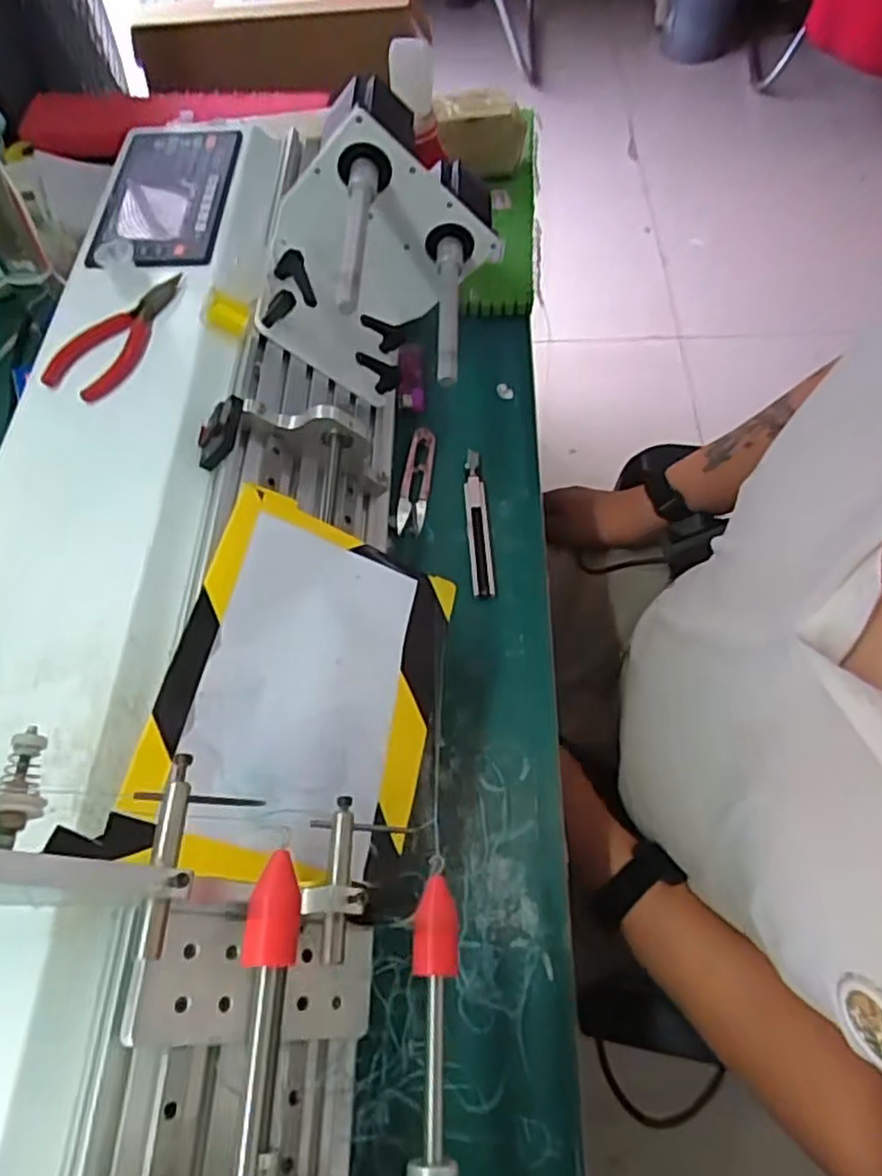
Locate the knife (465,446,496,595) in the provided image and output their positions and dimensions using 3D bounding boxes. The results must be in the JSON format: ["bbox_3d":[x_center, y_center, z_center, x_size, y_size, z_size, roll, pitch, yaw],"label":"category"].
[{"bbox_3d":[0.028,-0.054,0.562,0.017,0.009,0.138,-4,61,0],"label":"knife"}]

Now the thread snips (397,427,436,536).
[{"bbox_3d":[-0.020,-0.090,0.583,0.025,0.008,0.101,4,61,4],"label":"thread snips"}]

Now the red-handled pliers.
[{"bbox_3d":[-0.220,-0.176,0.493,0.042,0.017,0.123,20,64,13],"label":"red-handled pliers"}]

